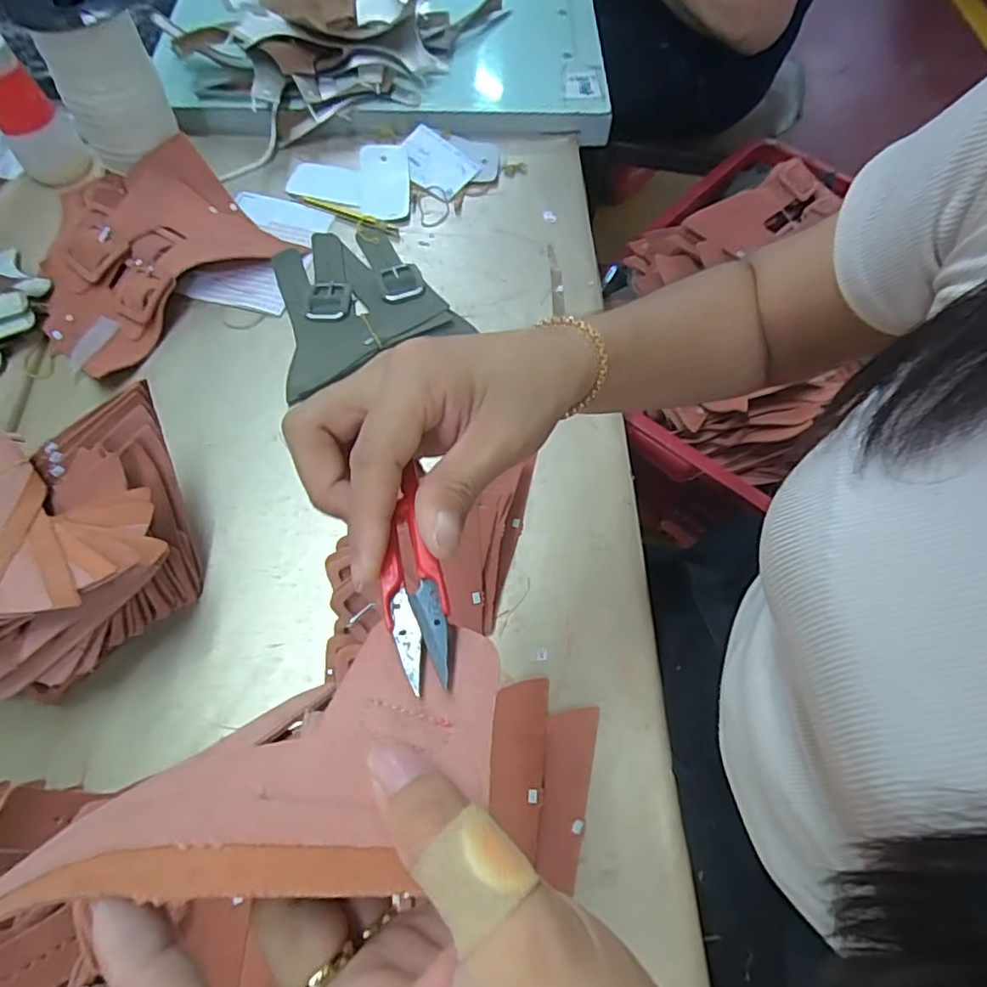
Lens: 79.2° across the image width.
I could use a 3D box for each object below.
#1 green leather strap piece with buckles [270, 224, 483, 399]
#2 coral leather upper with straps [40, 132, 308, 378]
[{"bbox_3d":[-0.143,-0.190,0.570,0.164,0.014,0.164,-28,68,-14],"label":"green leather strap piece with buckles"},{"bbox_3d":[-0.346,-0.239,0.571,0.199,0.043,0.225,38,69,16],"label":"coral leather upper with straps"}]

